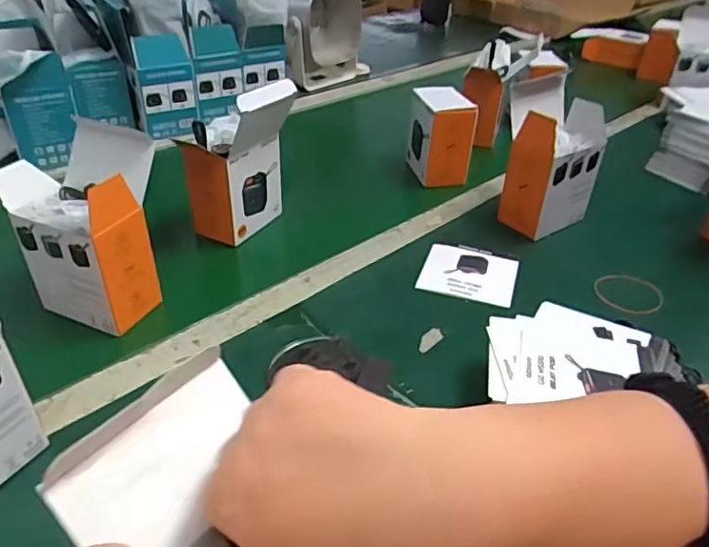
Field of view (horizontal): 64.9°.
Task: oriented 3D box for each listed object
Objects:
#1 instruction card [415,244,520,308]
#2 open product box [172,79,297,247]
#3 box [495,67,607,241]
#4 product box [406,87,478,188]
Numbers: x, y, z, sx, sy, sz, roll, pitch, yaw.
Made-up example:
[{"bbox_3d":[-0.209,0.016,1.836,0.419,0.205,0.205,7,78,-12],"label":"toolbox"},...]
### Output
[{"bbox_3d":[0.128,-0.002,0.622,0.100,0.006,0.092,11,38,17],"label":"instruction card"},{"bbox_3d":[-0.128,-0.128,0.638,0.088,0.169,0.103,22,40,25],"label":"open product box"},{"bbox_3d":[0.239,-0.142,0.682,0.106,0.163,0.091,-20,41,-28],"label":"box"},{"bbox_3d":[0.122,-0.196,0.801,0.070,0.115,0.089,-4,36,-9],"label":"product box"}]

